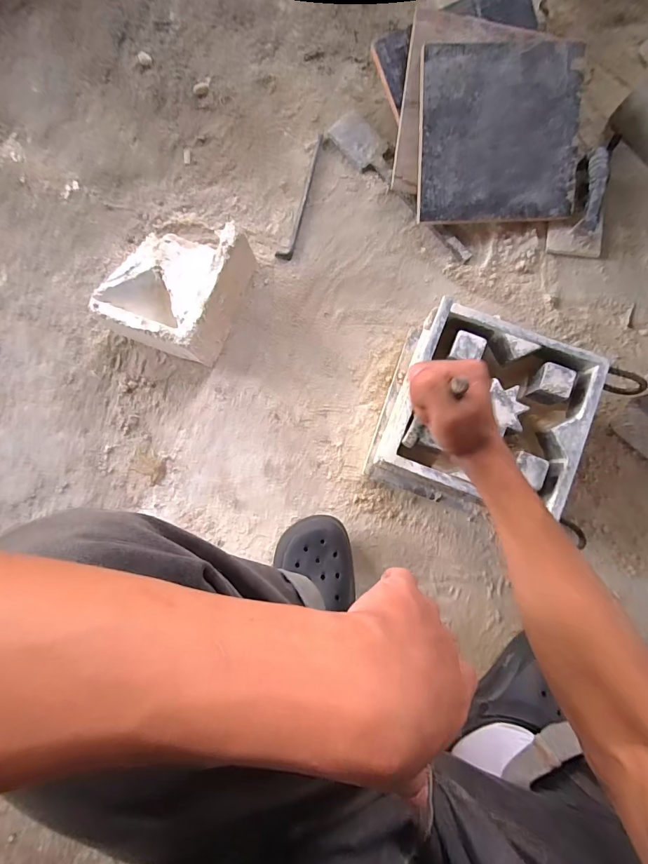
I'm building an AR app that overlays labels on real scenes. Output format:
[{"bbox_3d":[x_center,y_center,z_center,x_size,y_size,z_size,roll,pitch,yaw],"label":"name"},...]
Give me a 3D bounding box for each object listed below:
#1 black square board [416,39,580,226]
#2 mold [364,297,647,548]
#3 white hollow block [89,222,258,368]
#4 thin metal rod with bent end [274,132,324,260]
[{"bbox_3d":[0.272,-0.462,0.616,0.243,0.011,0.242,-3,101,0],"label":"black square board"},{"bbox_3d":[0.213,-0.013,0.562,0.234,0.136,0.245,22,85,4],"label":"mold"},{"bbox_3d":[-0.231,-0.227,0.616,0.181,0.100,0.193,20,85,4],"label":"white hollow block"},{"bbox_3d":[-0.040,-0.398,0.666,0.026,0.006,0.225,14,84,3],"label":"thin metal rod with bent end"}]

